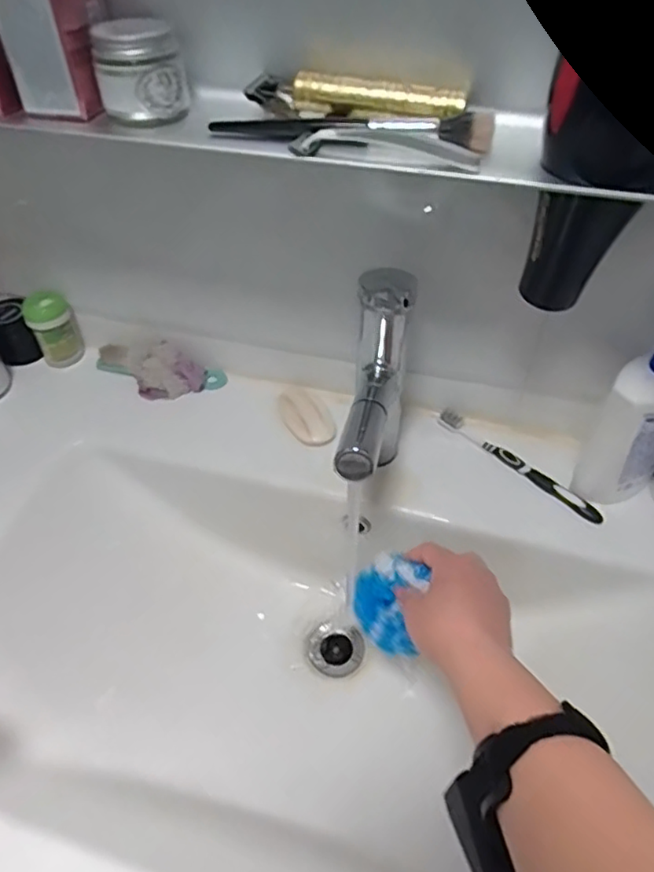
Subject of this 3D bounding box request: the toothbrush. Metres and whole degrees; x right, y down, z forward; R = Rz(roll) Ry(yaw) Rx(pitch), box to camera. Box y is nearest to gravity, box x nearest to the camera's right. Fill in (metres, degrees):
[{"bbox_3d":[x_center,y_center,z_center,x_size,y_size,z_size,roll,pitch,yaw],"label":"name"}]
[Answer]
[{"bbox_3d":[0.186,0.027,0.598,0.015,0.023,0.181,-37,56,-28],"label":"toothbrush"}]

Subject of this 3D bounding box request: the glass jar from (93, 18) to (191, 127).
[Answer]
[{"bbox_3d":[-0.131,-0.259,0.428,0.058,0.059,0.058,-12,48,-9],"label":"glass jar"}]

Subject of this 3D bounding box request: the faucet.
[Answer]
[{"bbox_3d":[0.040,-0.006,0.502,0.042,0.192,0.159,5,48,6],"label":"faucet"}]

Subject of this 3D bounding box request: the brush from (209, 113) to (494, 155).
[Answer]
[{"bbox_3d":[0.015,-0.204,0.399,0.186,0.020,0.025,7,48,8],"label":"brush"}]

